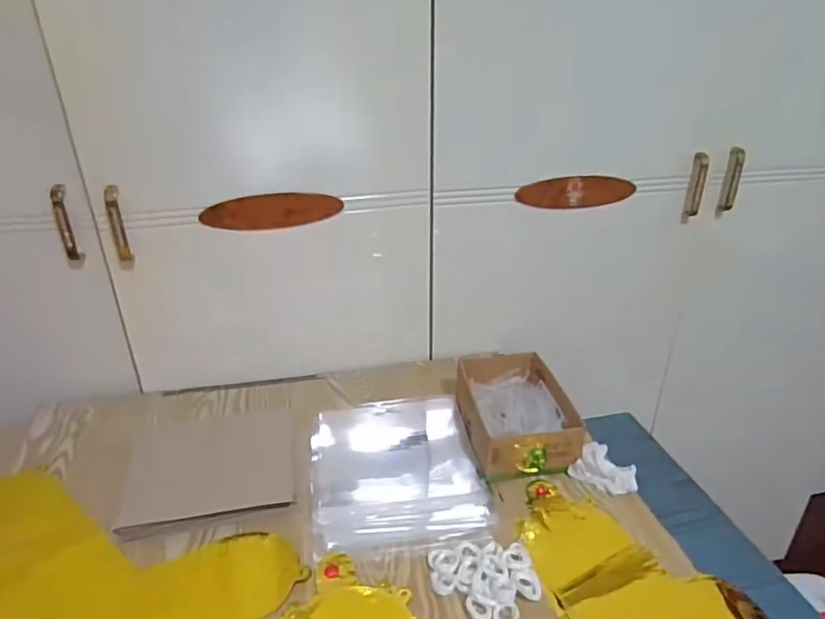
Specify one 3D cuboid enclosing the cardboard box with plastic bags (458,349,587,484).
[{"bbox_3d":[0.136,0.139,0.764,0.134,0.066,0.191,-4,27,-8],"label":"cardboard box with plastic bags"}]

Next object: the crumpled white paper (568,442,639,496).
[{"bbox_3d":[0.239,0.191,0.697,0.076,0.034,0.059,15,31,28],"label":"crumpled white paper"}]

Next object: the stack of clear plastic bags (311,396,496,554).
[{"bbox_3d":[-0.023,0.199,0.743,0.211,0.016,0.263,-5,27,-10],"label":"stack of clear plastic bags"}]

